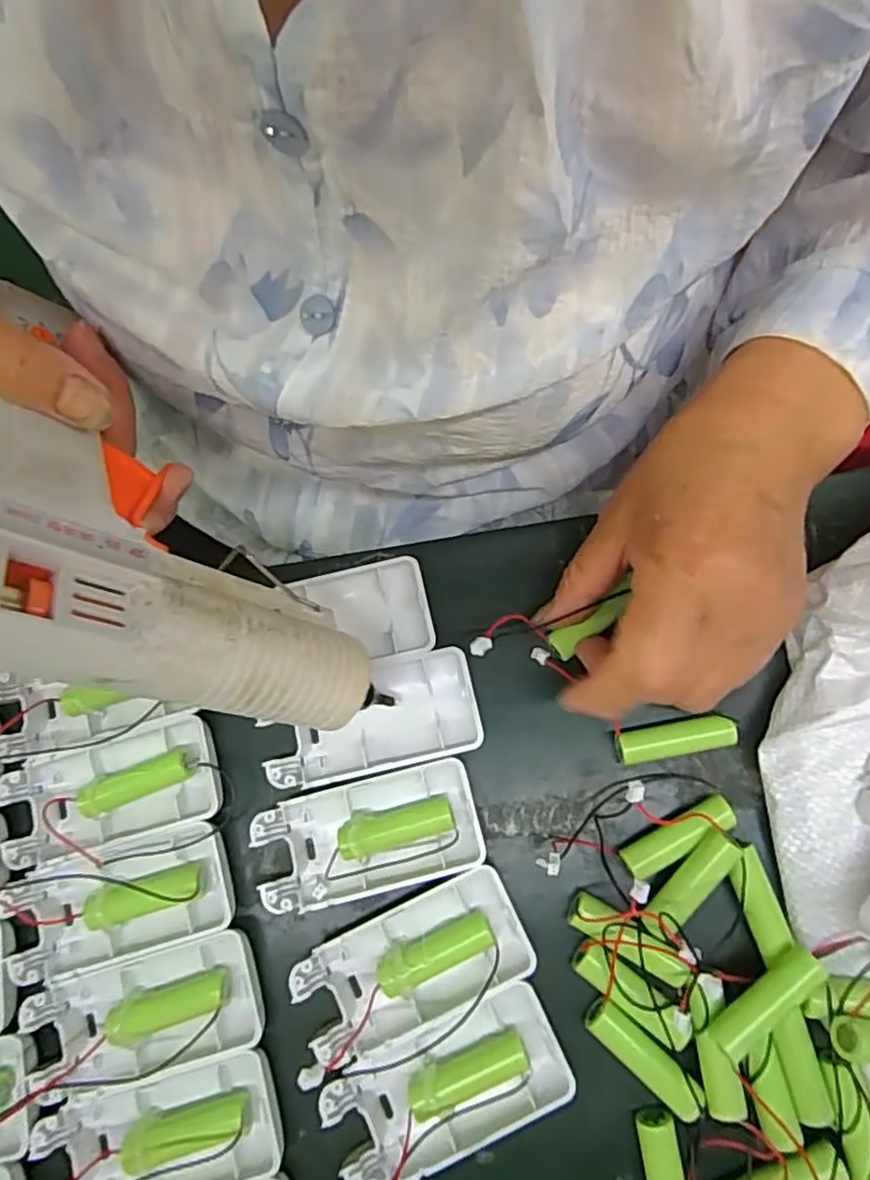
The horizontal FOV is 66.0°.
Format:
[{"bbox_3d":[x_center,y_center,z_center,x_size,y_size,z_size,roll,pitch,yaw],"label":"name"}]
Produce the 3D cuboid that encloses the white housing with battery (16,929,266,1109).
[{"bbox_3d":[-0.119,0.174,0.275,0.093,0.017,0.043,-16,77,0],"label":"white housing with battery"}]

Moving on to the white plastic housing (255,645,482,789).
[{"bbox_3d":[-0.029,0.057,0.299,0.092,0.013,0.047,-13,77,1],"label":"white plastic housing"}]

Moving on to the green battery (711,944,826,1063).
[{"bbox_3d":[0.127,0.159,0.259,0.049,0.016,0.014,-42,79,-6],"label":"green battery"}]

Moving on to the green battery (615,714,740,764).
[{"bbox_3d":[0.103,0.065,0.289,0.050,0.015,0.015,-13,76,5],"label":"green battery"}]

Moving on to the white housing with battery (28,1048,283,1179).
[{"bbox_3d":[-0.108,0.216,0.264,0.092,0.016,0.044,-16,77,0],"label":"white housing with battery"}]

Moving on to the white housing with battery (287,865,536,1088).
[{"bbox_3d":[-0.012,0.155,0.276,0.098,0.016,0.044,-25,78,-2],"label":"white housing with battery"}]

